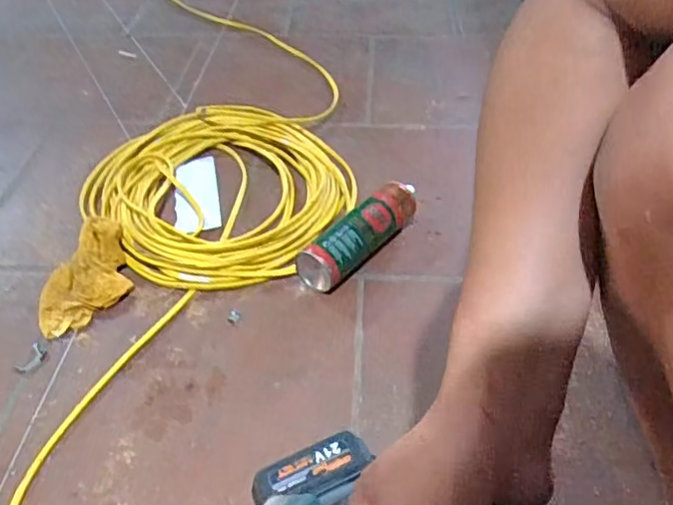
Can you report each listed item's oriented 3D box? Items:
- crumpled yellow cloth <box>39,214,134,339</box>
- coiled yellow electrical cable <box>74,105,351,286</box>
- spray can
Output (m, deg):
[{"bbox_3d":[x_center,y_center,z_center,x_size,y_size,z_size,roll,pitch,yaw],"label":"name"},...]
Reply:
[{"bbox_3d":[-0.351,0.028,0.838,0.121,0.049,0.165,-15,44,-12],"label":"crumpled yellow cloth"},{"bbox_3d":[-0.187,-0.111,0.979,0.415,0.048,0.399,-2,43,2],"label":"coiled yellow electrical cable"},{"bbox_3d":[0.037,-0.028,0.859,0.059,0.067,0.224,30,53,31],"label":"spray can"}]

